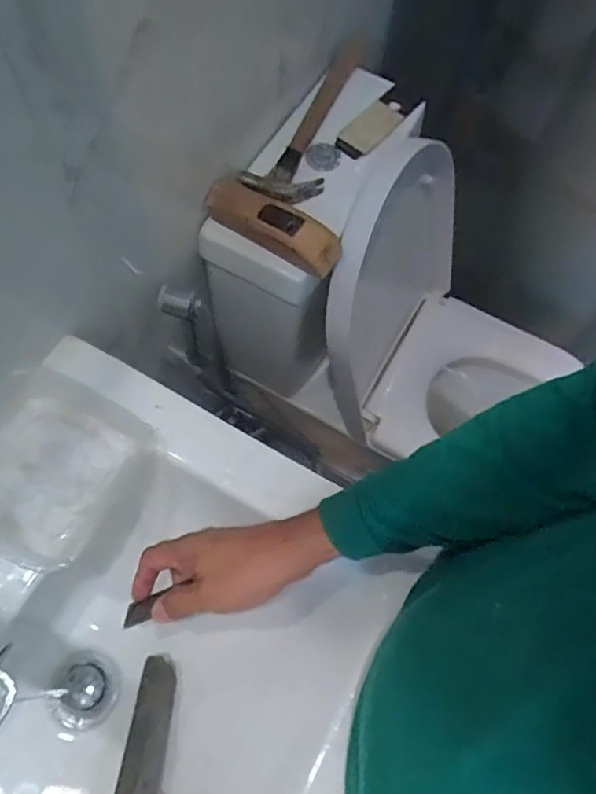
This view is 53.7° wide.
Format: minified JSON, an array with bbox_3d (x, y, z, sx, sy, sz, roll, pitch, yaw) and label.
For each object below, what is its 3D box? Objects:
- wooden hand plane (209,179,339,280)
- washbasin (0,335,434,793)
[{"bbox_3d":[-0.026,-0.211,0.715,0.174,0.042,0.057,31,68,10],"label":"wooden hand plane"},{"bbox_3d":[-0.174,0.270,0.508,0.409,0.139,0.529,28,68,9],"label":"washbasin"}]

